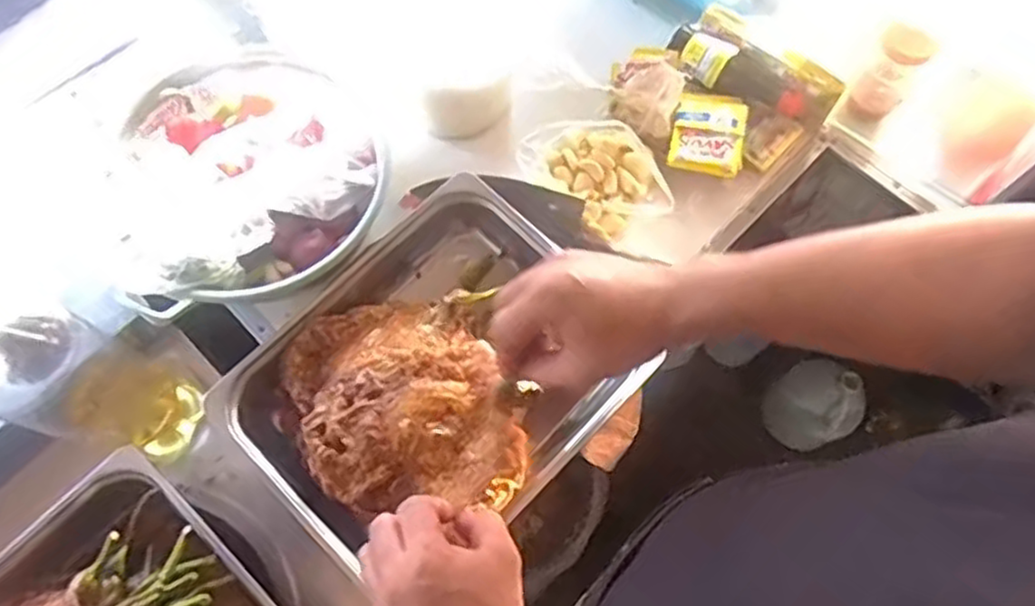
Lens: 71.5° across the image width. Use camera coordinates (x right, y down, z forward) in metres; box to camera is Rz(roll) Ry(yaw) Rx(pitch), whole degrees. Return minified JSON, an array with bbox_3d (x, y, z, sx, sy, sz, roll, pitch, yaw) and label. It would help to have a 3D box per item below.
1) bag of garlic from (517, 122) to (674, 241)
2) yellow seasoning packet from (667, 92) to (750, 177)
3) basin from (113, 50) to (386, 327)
[{"bbox_3d":[0.082,-0.132,0.731,0.144,0.047,0.097,41,72,16],"label":"bag of garlic"},{"bbox_3d":[0.199,-0.177,0.745,0.073,0.026,0.083,11,67,4],"label":"yellow seasoning packet"},{"bbox_3d":[-0.258,-0.117,0.706,0.249,0.097,0.258,0,66,0],"label":"basin"}]

